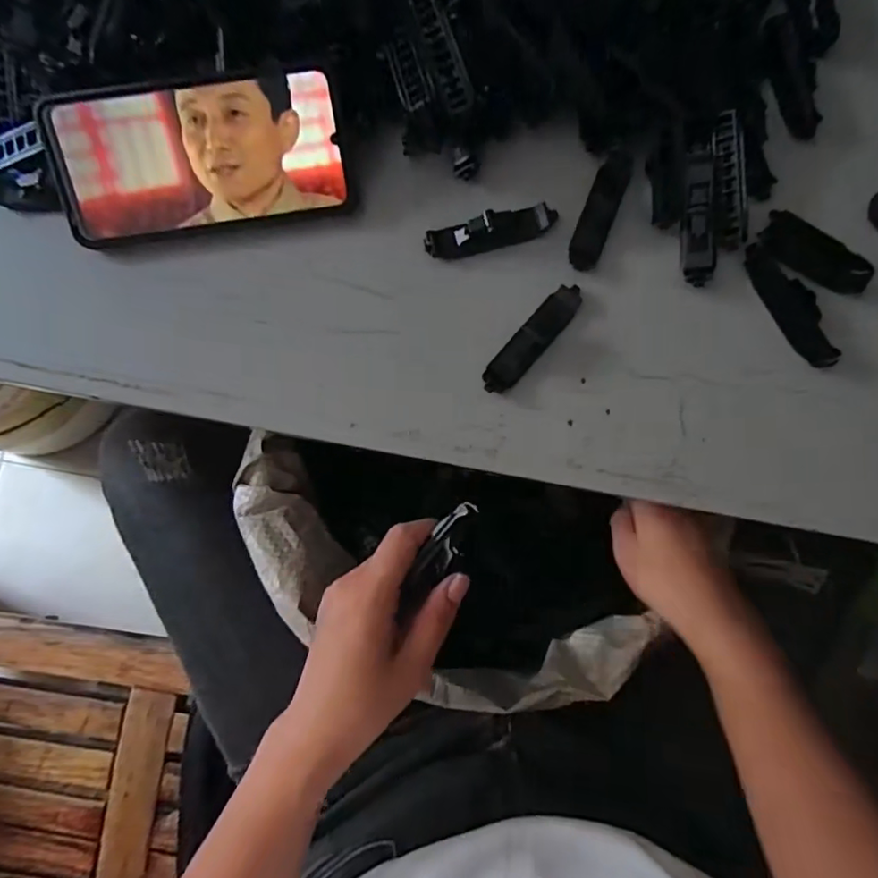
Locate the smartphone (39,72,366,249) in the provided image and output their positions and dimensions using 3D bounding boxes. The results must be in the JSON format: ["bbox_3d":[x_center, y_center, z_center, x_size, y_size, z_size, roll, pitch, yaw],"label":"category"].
[{"bbox_3d":[-0.138,-0.160,0.326,0.164,0.013,0.078,-9,108,-2],"label":"smartphone"}]

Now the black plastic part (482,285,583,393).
[{"bbox_3d":[0.056,-0.059,0.335,0.020,0.009,0.080,41,84,6],"label":"black plastic part"}]

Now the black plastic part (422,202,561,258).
[{"bbox_3d":[0.032,-0.124,0.339,0.079,0.015,0.017,-15,82,-1],"label":"black plastic part"}]

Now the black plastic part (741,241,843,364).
[{"bbox_3d":[0.205,-0.078,0.331,0.023,0.009,0.080,-29,83,-3],"label":"black plastic part"}]

